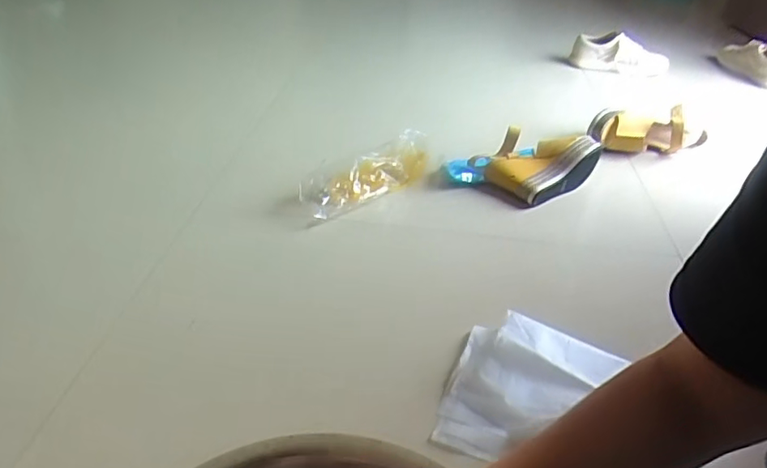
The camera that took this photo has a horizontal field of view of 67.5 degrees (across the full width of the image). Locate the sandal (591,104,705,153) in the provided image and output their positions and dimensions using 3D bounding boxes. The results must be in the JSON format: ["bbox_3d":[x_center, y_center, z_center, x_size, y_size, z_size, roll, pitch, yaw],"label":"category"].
[{"bbox_3d":[0.555,-0.214,1.210,0.253,0.103,0.063,1,35,-5],"label":"sandal"}]

